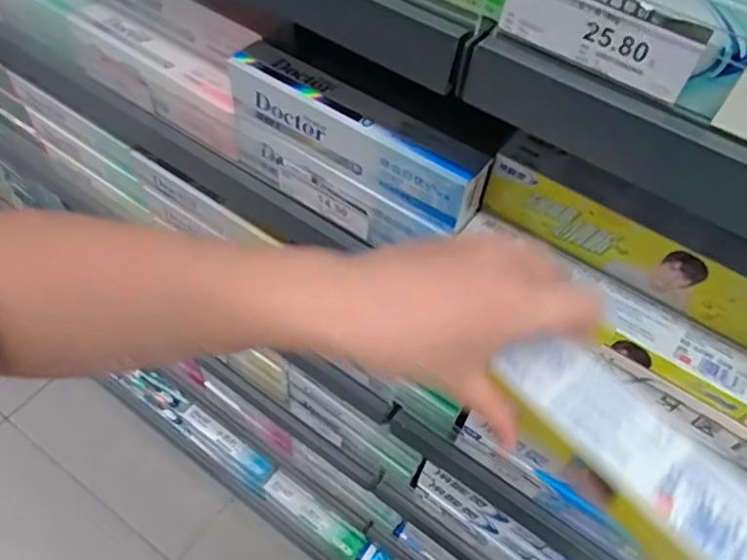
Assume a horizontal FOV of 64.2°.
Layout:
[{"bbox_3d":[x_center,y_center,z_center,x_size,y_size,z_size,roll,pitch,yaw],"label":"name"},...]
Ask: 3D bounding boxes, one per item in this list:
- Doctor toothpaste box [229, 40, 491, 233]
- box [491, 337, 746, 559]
[{"bbox_3d":[-0.017,-0.121,0.481,0.220,0.062,0.045,31,56,17],"label":"Doctor toothpaste box"},{"bbox_3d":[0.130,0.094,0.305,0.056,0.038,0.146,-32,59,-26],"label":"box"}]

